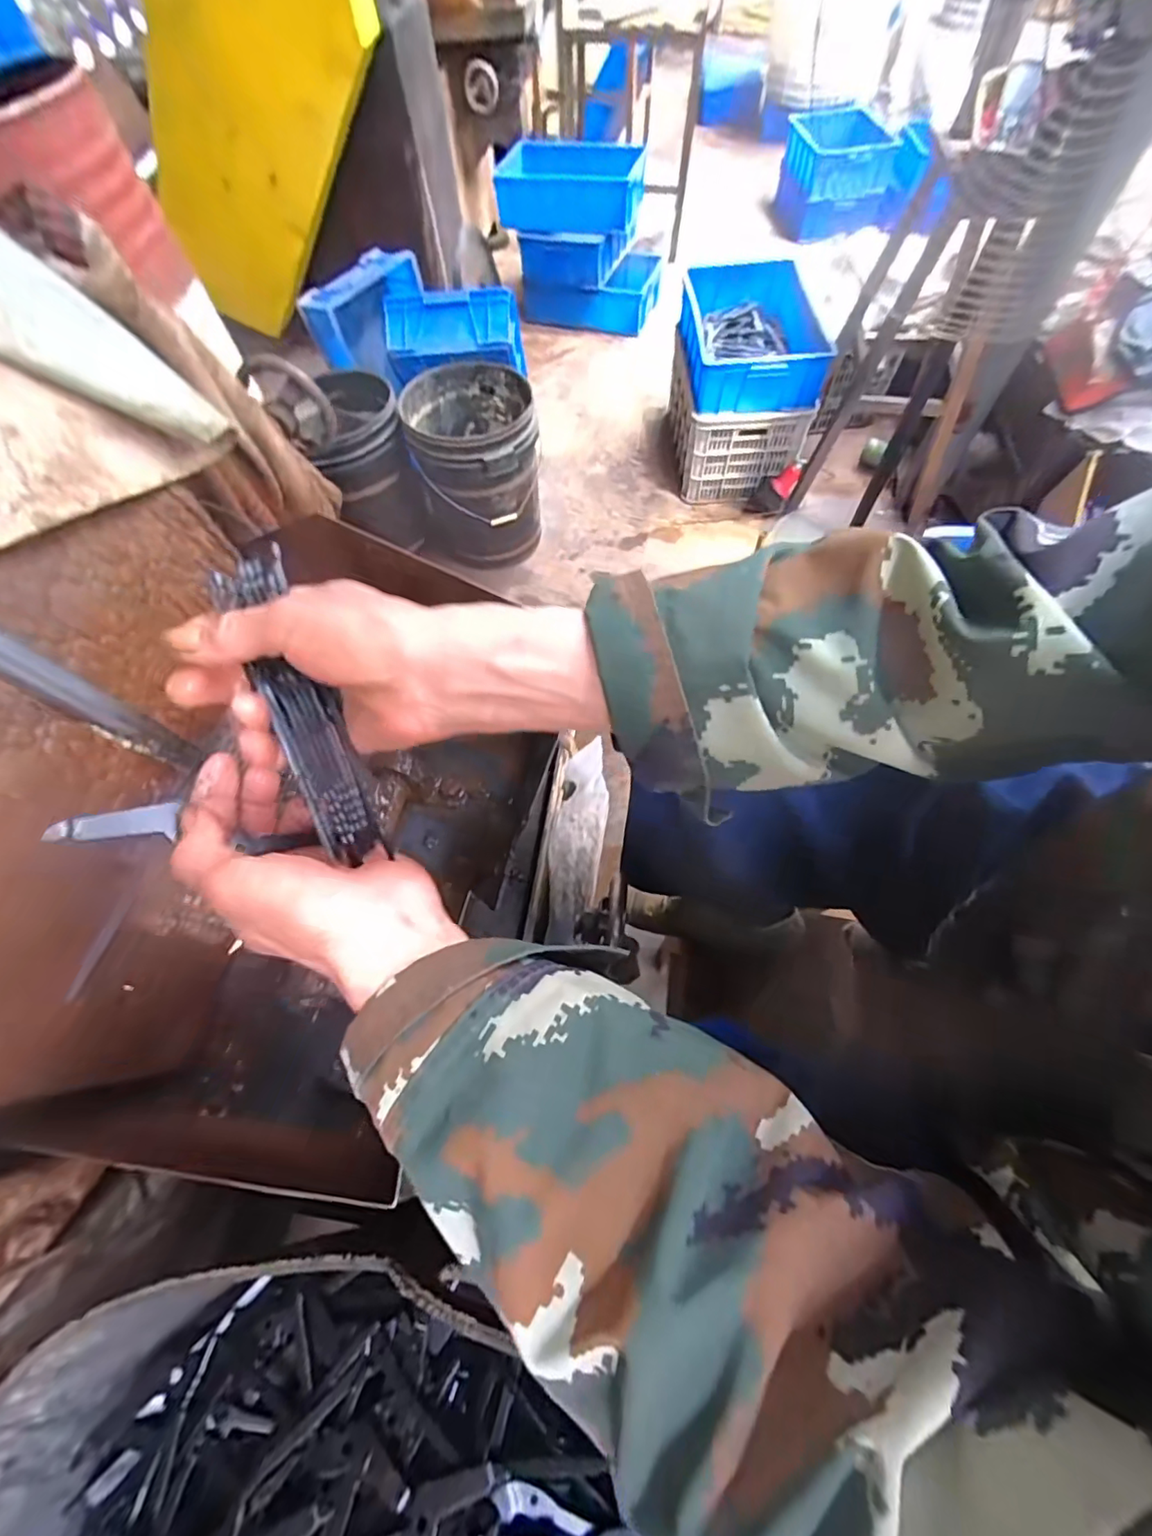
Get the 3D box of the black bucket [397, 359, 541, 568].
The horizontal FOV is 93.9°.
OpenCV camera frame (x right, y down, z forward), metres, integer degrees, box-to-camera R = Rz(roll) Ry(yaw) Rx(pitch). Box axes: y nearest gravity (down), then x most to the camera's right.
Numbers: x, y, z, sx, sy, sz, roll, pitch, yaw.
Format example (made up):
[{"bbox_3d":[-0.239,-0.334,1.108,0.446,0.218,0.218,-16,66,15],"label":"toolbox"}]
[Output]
[{"bbox_3d":[-0.290,-0.868,1.619,0.356,0.436,0.377,-5,64,0],"label":"black bucket"}]

